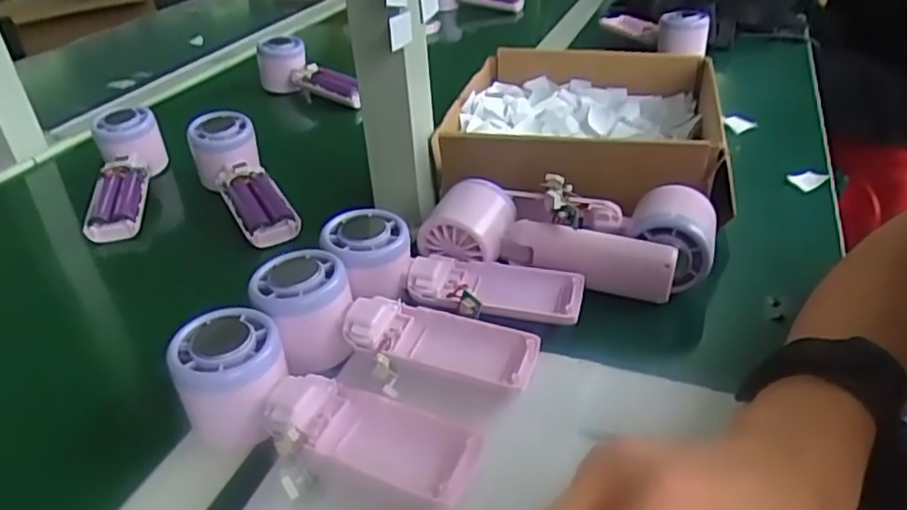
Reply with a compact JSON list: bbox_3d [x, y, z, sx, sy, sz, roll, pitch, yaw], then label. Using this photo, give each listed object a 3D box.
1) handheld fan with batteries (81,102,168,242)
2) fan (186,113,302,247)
[{"bbox_3d":[-0.299,-0.069,0.612,0.053,0.043,0.162,-9,50,-6],"label":"handheld fan with batteries"},{"bbox_3d":[-0.182,-0.063,0.585,0.053,0.040,0.163,-23,55,-24],"label":"fan"}]

